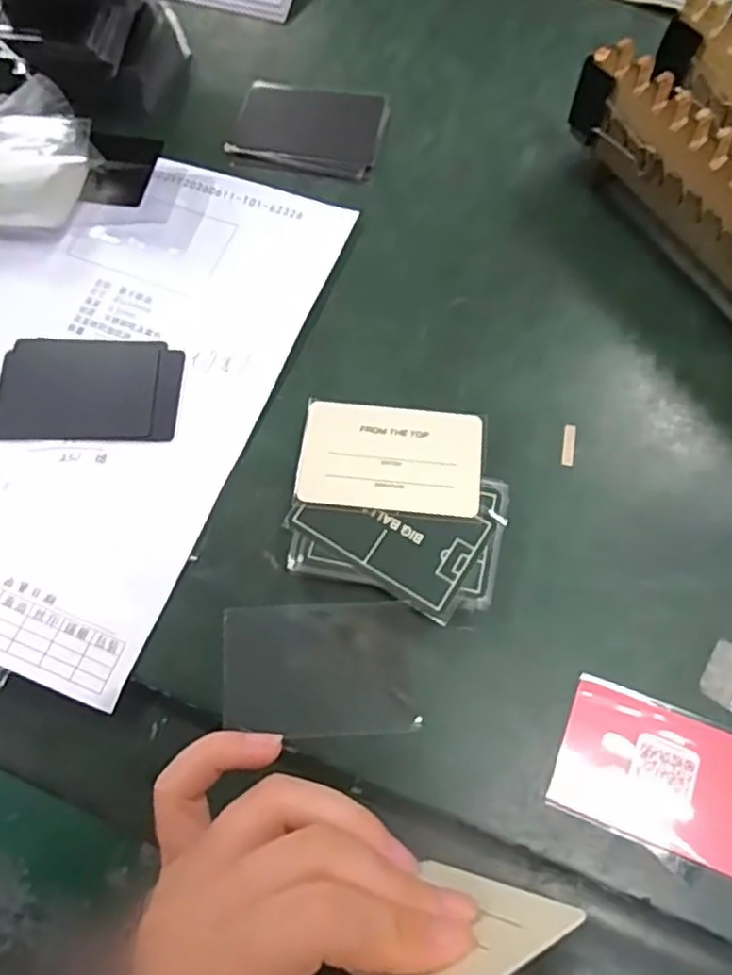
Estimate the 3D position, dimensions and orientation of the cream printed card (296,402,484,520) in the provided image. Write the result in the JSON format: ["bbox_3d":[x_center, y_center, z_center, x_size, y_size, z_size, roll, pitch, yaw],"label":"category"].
[{"bbox_3d":[0.012,-0.014,0.331,0.083,0.004,0.054,6,67,1],"label":"cream printed card"}]

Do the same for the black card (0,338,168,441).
[{"bbox_3d":[-0.152,-0.053,0.369,0.083,0.006,0.059,0,71,2],"label":"black card"}]

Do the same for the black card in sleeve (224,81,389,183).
[{"bbox_3d":[-0.036,-0.220,0.430,0.091,0.006,0.066,12,72,6],"label":"black card in sleeve"}]

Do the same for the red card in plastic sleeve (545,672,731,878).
[{"bbox_3d":[0.127,0.123,0.296,0.088,0.004,0.056,20,73,8],"label":"red card in plastic sleeve"}]

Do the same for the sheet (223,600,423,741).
[{"bbox_3d":[-0.020,0.082,0.314,0.086,0.004,0.057,-2,71,-5],"label":"sheet"}]

